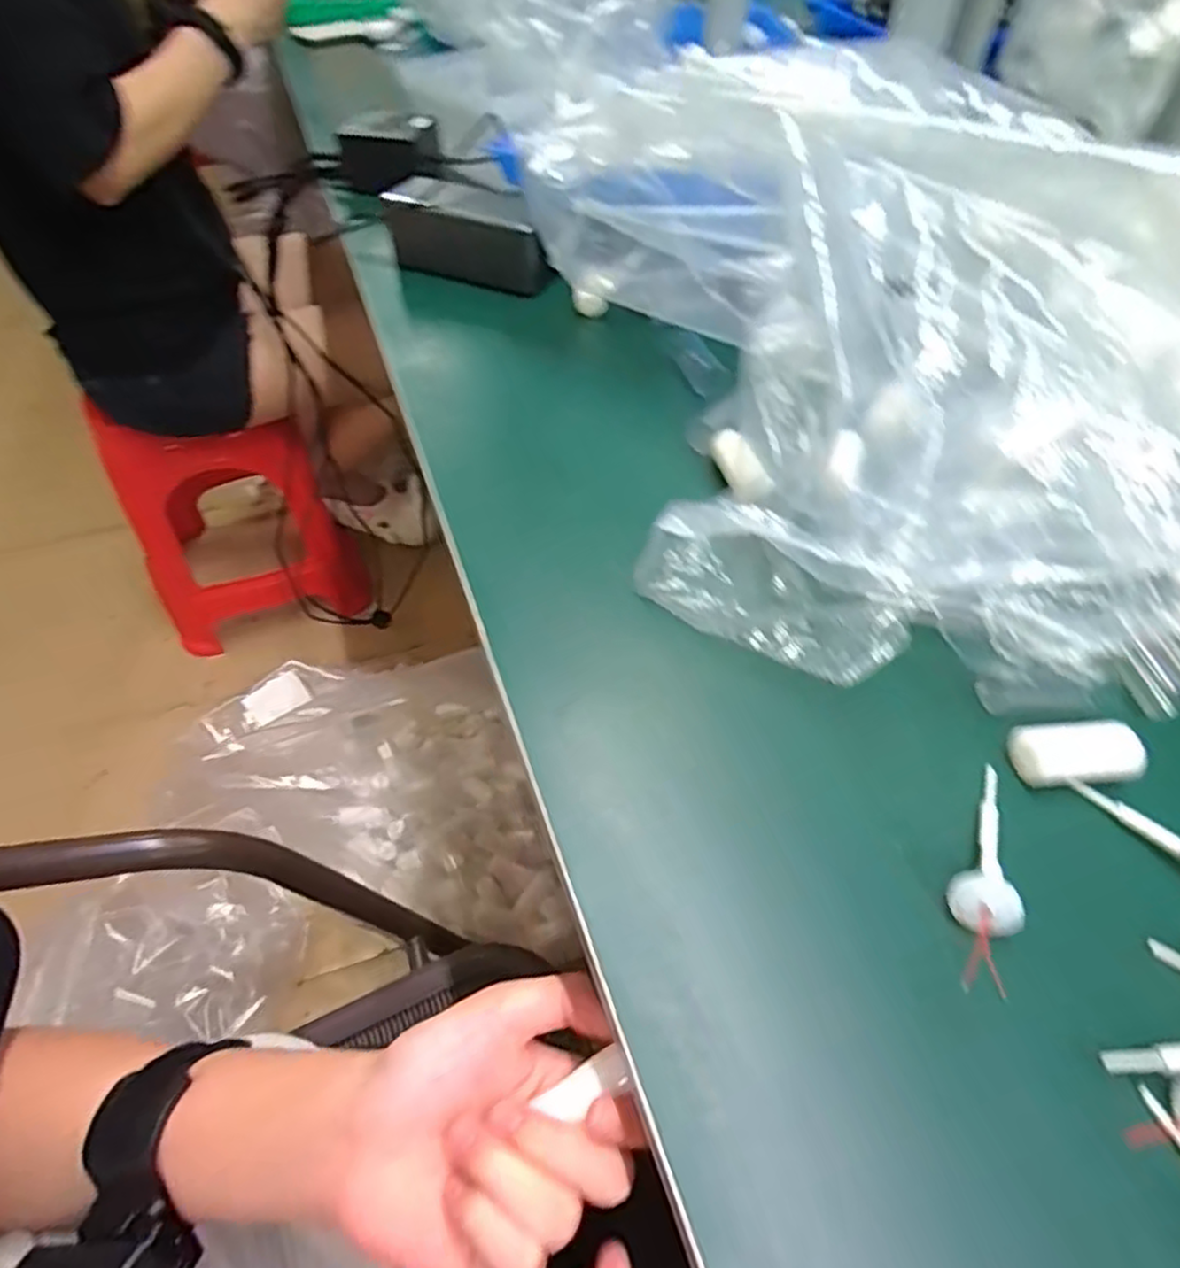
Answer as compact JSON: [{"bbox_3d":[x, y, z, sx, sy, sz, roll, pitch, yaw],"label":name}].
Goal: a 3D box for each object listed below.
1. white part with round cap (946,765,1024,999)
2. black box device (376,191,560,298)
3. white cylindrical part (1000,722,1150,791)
[{"bbox_3d":[0.141,0.083,0.248,0.021,0.016,0.086,24,54,18],"label":"white part with round cap"},{"bbox_3d":[-0.095,-0.292,0.540,0.134,0.056,0.022,19,53,17],"label":"black box device"},{"bbox_3d":[0.188,0.047,0.275,0.045,0.017,0.021,-4,51,-4],"label":"white cylindrical part"}]

